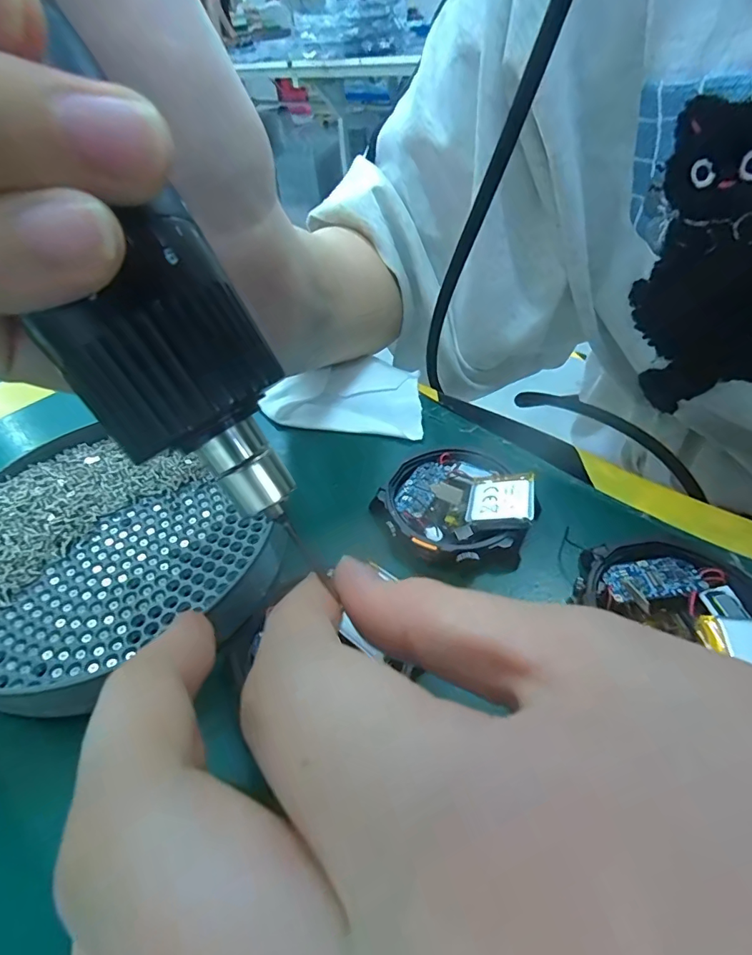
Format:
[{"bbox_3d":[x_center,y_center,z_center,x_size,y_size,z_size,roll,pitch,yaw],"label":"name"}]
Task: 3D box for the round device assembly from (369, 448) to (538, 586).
[{"bbox_3d":[0.027,0.010,0.158,0.051,0.018,0.051,-4,45,4],"label":"round device assembly"}]

